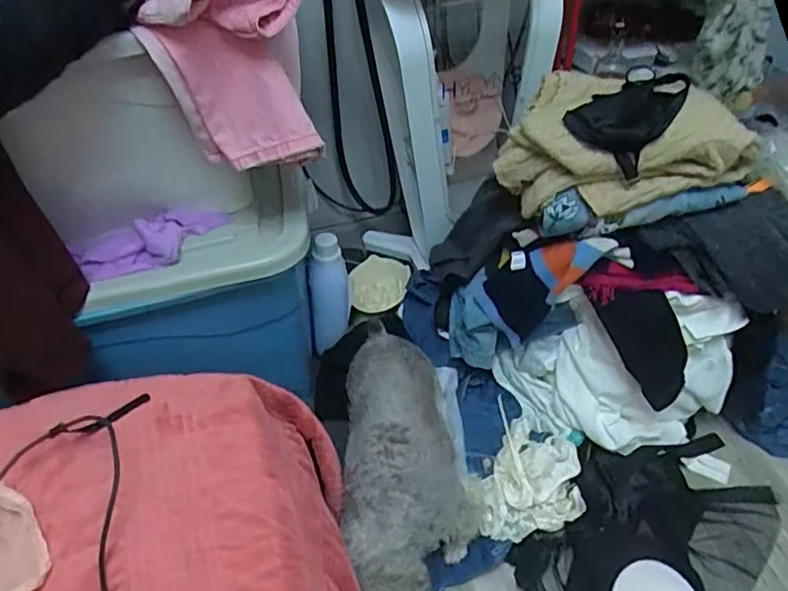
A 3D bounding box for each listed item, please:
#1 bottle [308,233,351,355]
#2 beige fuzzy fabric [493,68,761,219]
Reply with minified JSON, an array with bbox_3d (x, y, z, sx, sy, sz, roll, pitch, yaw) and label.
[{"bbox_3d":[-0.140,-0.006,1.225,0.094,0.254,0.075,-13,44,-7],"label":"bottle"},{"bbox_3d":[0.334,-0.225,0.892,0.343,0.140,0.175,-2,44,4],"label":"beige fuzzy fabric"}]

